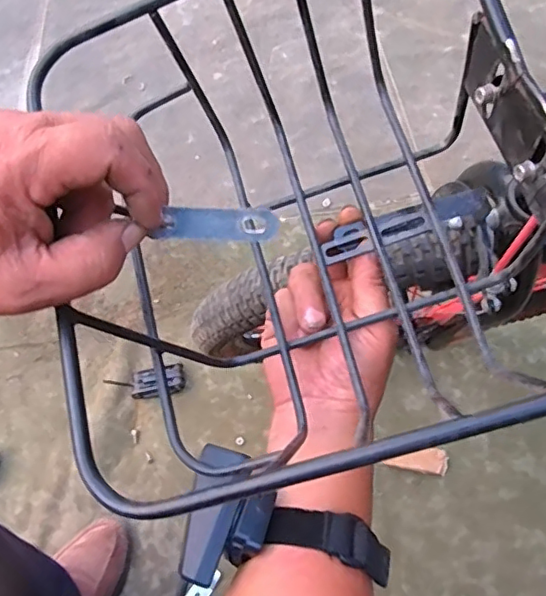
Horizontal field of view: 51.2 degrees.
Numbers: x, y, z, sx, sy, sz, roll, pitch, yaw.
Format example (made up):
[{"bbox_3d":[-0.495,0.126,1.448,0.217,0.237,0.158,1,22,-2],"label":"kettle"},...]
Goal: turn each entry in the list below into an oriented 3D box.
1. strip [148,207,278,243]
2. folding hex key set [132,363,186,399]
[{"bbox_3d":[-0.027,-0.035,0.272,0.057,0.016,0.004,2,29,3],"label":"strip"},{"bbox_3d":[-0.188,0.137,0.935,0.087,0.024,0.048,-16,58,-5],"label":"folding hex key set"}]

